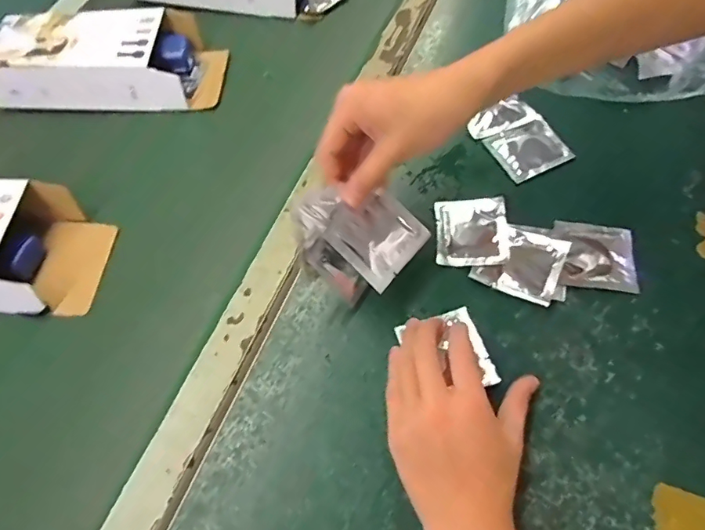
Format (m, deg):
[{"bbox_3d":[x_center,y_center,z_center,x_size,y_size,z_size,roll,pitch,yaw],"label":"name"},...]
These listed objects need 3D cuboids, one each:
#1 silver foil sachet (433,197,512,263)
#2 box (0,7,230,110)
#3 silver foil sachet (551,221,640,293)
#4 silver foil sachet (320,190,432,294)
[{"bbox_3d":[0.109,-0.032,0.438,0.064,0.008,0.069,-1,64,7],"label":"silver foil sachet"},{"bbox_3d":[-0.278,-0.234,0.544,0.250,0.059,0.112,0,61,3],"label":"box"},{"bbox_3d":[0.216,-0.009,0.423,0.067,0.005,0.062,6,62,10],"label":"silver foil sachet"},{"bbox_3d":[0.019,-0.025,0.385,0.070,0.008,0.069,43,65,-7],"label":"silver foil sachet"}]

